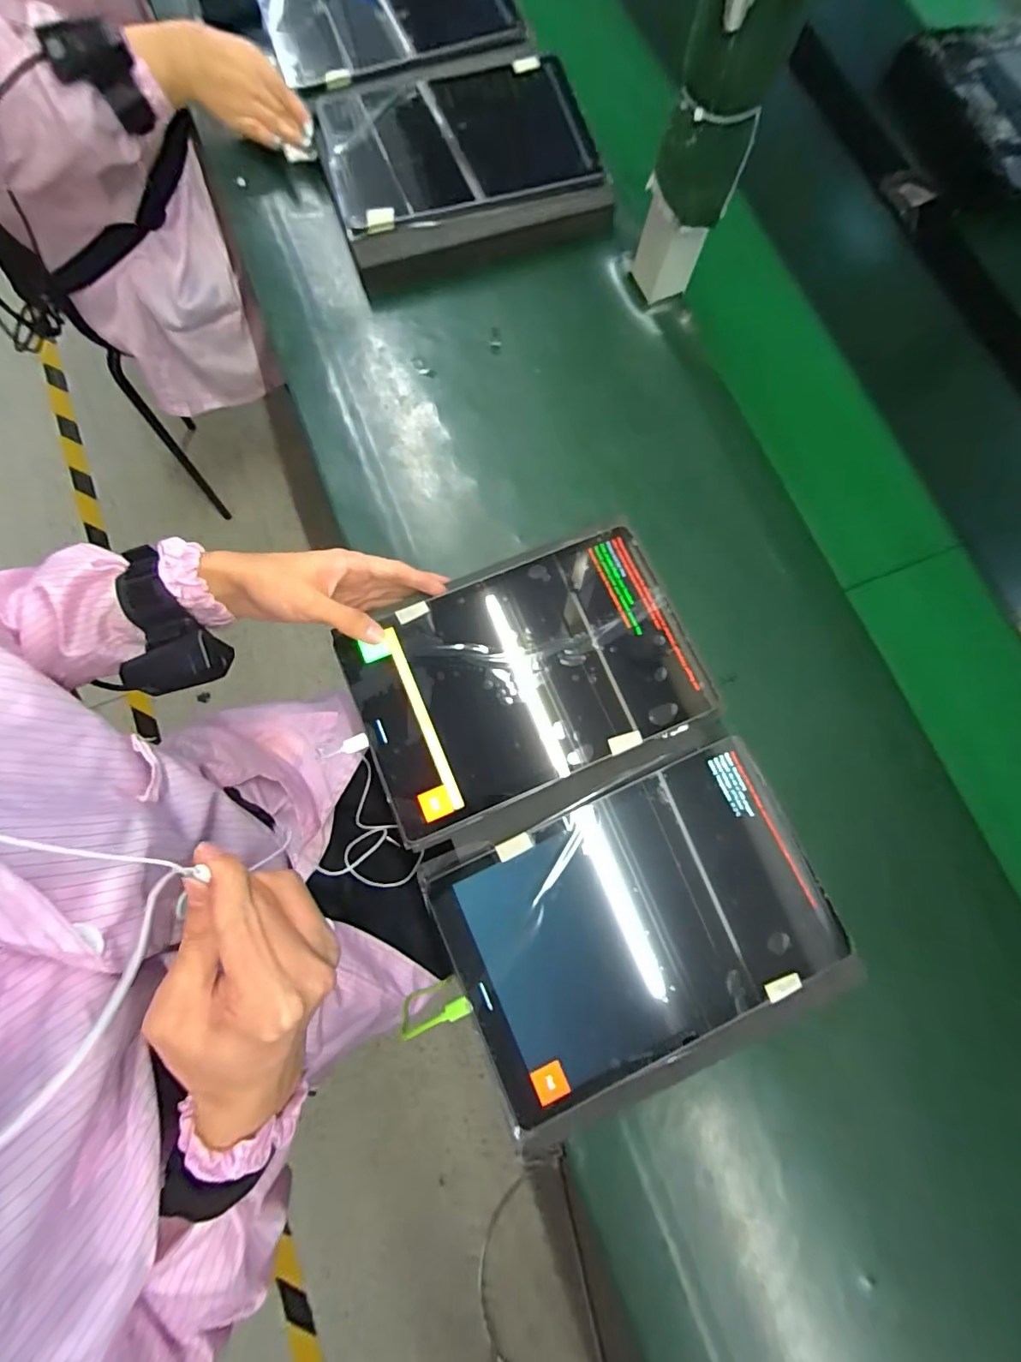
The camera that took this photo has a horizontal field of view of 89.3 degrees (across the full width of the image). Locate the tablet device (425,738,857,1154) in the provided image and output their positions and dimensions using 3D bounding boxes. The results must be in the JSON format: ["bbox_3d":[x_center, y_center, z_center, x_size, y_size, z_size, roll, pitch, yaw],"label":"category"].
[{"bbox_3d":[0.091,0.172,0.361,0.253,0.014,0.192,-23,78,-6],"label":"tablet device"}]

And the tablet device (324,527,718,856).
[{"bbox_3d":[0.010,-0.006,0.394,0.249,0.006,0.172,-24,78,-6],"label":"tablet device"}]

